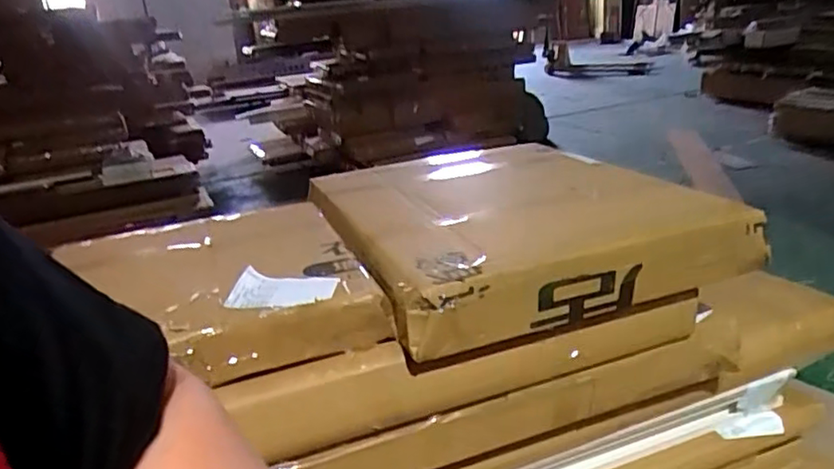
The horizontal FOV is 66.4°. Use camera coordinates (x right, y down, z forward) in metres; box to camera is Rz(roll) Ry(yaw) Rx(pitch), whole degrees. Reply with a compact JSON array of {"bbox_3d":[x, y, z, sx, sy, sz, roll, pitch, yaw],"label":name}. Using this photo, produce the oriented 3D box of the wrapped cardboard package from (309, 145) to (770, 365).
[{"bbox_3d":[0.132,-0.029,1.092,0.519,0.105,0.651,-11,22,-14],"label":"wrapped cardboard package"}]

